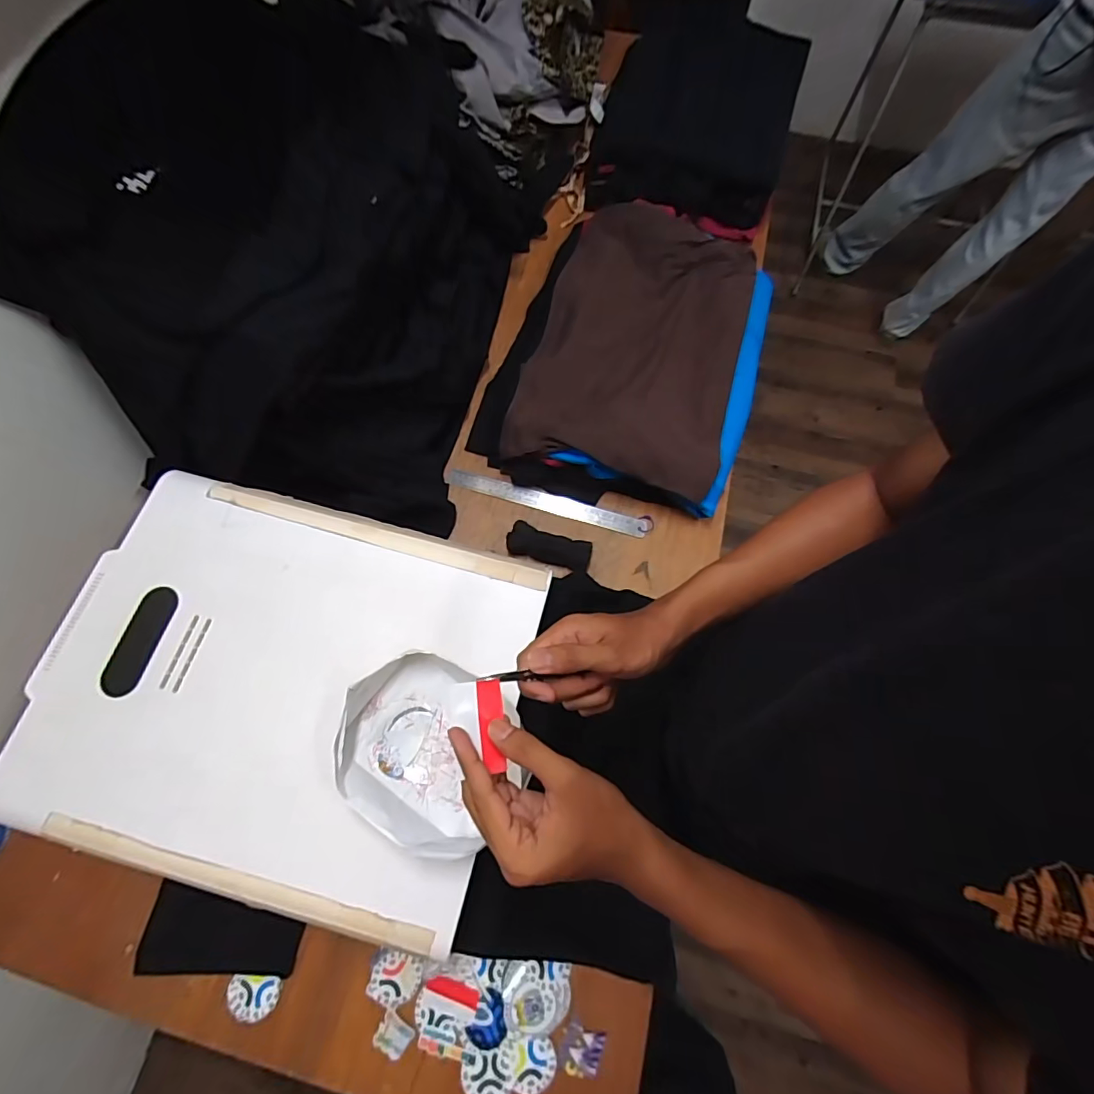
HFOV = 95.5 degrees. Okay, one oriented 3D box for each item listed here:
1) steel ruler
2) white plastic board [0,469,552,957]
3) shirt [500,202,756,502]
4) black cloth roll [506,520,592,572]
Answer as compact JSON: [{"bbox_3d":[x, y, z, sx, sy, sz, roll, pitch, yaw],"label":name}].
[{"bbox_3d":[0.000,-0.072,0.788,0.322,0.005,0.033,16,78,5],"label":"steel ruler"},{"bbox_3d":[-0.291,0.143,0.543,0.498,0.019,0.397,14,72,4],"label":"white plastic board"},{"bbox_3d":[0.157,-0.346,0.820,0.325,0.045,0.528,18,71,-1],"label":"shirt"},{"bbox_3d":[0.003,0.001,0.751,0.123,0.022,0.050,15,70,7],"label":"black cloth roll"}]

